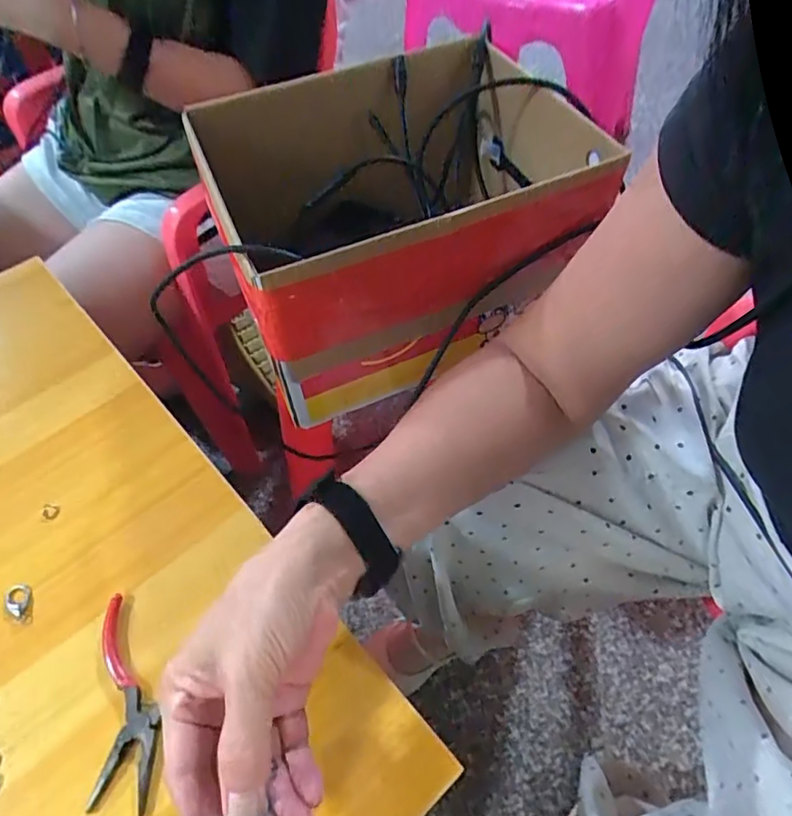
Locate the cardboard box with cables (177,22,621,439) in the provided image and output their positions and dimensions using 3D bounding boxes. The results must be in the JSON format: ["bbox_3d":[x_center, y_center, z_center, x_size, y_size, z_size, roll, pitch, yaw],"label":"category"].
[{"bbox_3d":[0.001,-0.161,0.492,0.297,0.163,0.220,-22,57,-14],"label":"cardboard box with cables"}]

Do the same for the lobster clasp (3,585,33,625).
[{"bbox_3d":[-0.247,0.129,0.365,0.018,0.004,0.028,-19,56,-12],"label":"lobster clasp"}]

